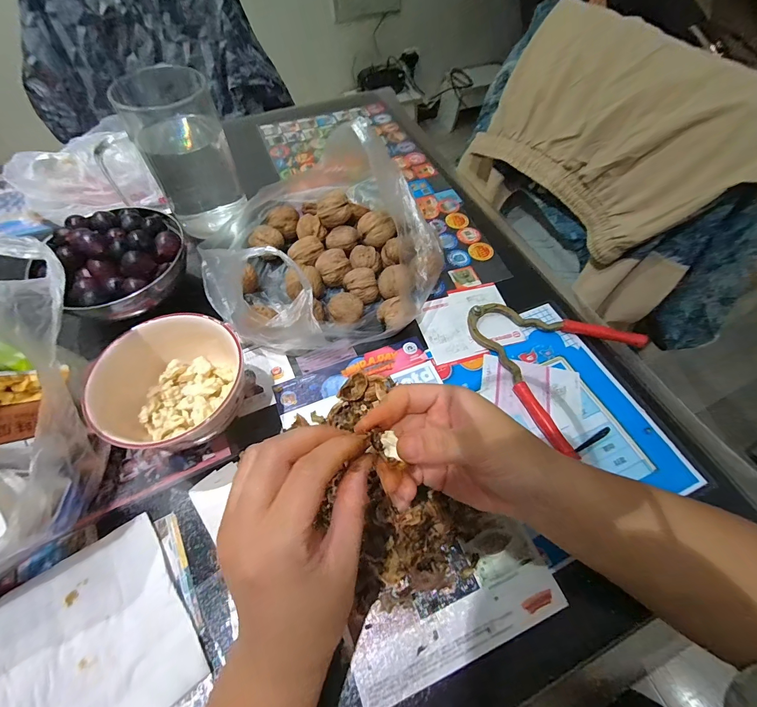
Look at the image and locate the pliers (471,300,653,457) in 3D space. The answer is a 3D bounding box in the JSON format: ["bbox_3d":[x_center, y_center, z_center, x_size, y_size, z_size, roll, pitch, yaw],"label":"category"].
[{"bbox_3d":[0.159,-0.003,0.357,0.149,0.019,0.149,37,65,20],"label":"pliers"}]

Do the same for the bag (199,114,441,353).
[{"bbox_3d":[-0.048,-0.106,0.372,0.223,0.091,0.210,7,59,4],"label":"bag"}]

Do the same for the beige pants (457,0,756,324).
[{"bbox_3d":[0.378,-0.325,0.587,0.199,0.282,0.445,-23,61,-13],"label":"beige pants"}]

